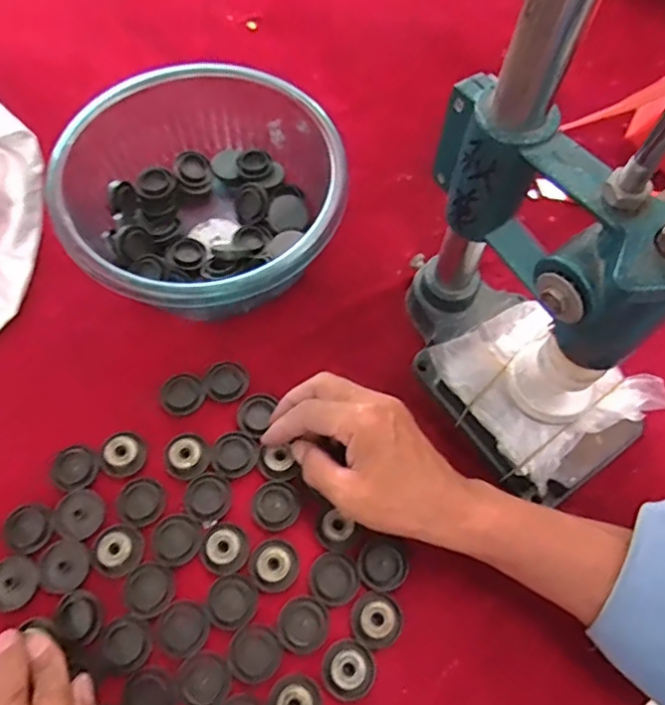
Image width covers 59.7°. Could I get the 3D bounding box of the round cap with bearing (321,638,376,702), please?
[{"bbox_3d":[0.010,0.197,0.360,0.032,0.004,0.032,1,65,-2],"label":"round cap with bearing"}]

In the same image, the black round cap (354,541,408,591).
[{"bbox_3d":[0.033,0.143,0.388,0.033,0.004,0.029,36,69,13],"label":"black round cap"}]

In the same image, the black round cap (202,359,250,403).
[{"bbox_3d":[-0.081,0.021,0.442,0.033,0.004,0.031,1,65,-2],"label":"black round cap"}]

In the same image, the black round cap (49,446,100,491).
[{"bbox_3d":[-0.182,0.082,0.409,0.028,0.011,0.030,1,65,-2],"label":"black round cap"}]

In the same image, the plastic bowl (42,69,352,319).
[{"bbox_3d":[-0.098,-0.115,0.455,0.201,0.088,0.191,1,65,-2],"label":"plastic bowl"}]

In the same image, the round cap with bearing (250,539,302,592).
[{"bbox_3d":[-0.039,0.141,0.385,0.032,0.005,0.032,1,65,-2],"label":"round cap with bearing"}]

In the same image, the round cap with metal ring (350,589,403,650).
[{"bbox_3d":[0.028,0.172,0.372,0.033,0.004,0.032,1,65,-2],"label":"round cap with metal ring"}]

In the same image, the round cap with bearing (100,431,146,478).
[{"bbox_3d":[-0.151,0.071,0.413,0.029,0.009,0.031,1,65,-2],"label":"round cap with bearing"}]

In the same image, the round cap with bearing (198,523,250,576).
[{"bbox_3d":[-0.072,0.132,0.389,0.030,0.008,0.032,1,65,-2],"label":"round cap with bearing"}]

